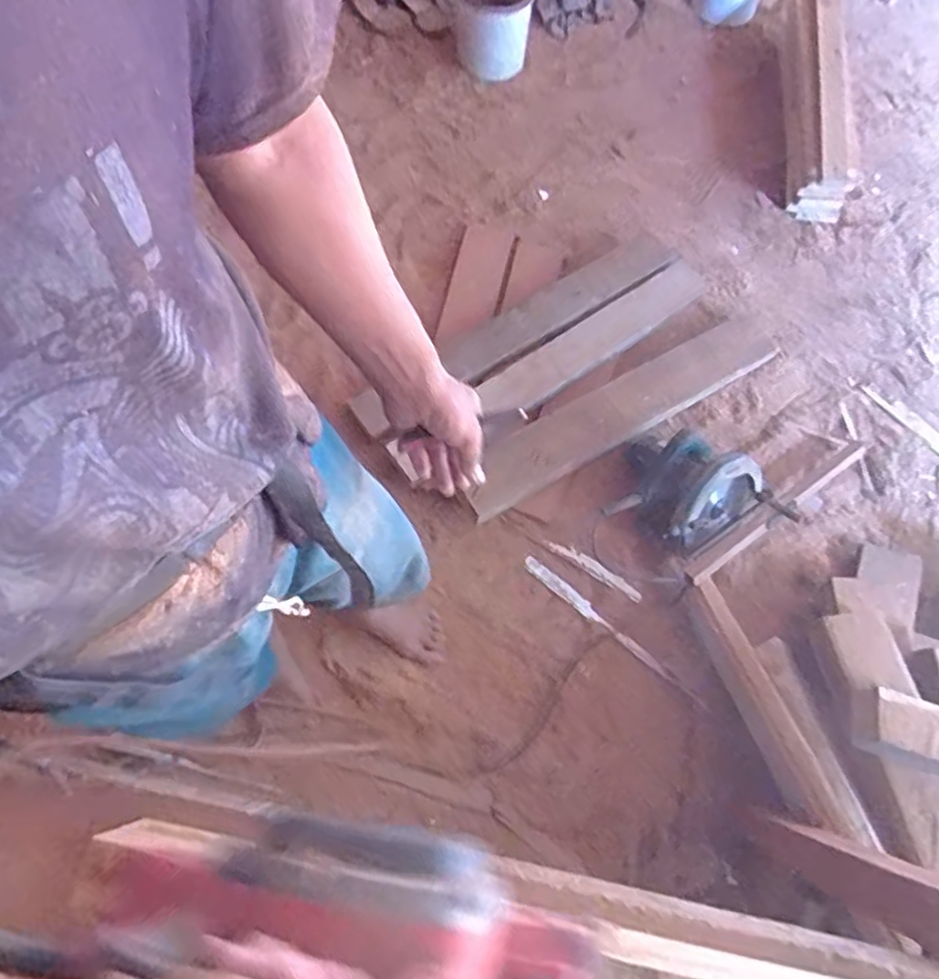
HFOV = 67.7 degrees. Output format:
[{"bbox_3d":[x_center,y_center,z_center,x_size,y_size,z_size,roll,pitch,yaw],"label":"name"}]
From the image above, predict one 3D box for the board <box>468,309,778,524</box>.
[{"bbox_3d":[0.300,-0.165,1.384,0.740,0.032,0.125,-29,74,-12],"label":"board"}]

